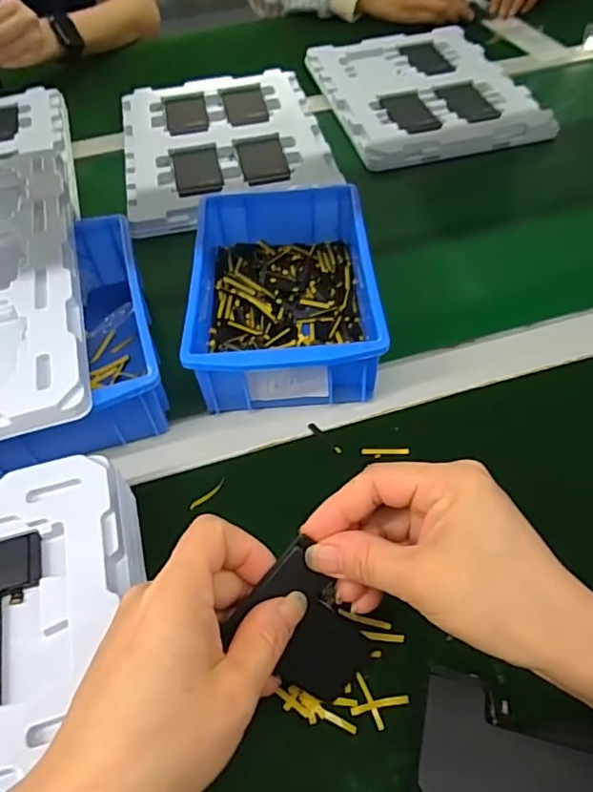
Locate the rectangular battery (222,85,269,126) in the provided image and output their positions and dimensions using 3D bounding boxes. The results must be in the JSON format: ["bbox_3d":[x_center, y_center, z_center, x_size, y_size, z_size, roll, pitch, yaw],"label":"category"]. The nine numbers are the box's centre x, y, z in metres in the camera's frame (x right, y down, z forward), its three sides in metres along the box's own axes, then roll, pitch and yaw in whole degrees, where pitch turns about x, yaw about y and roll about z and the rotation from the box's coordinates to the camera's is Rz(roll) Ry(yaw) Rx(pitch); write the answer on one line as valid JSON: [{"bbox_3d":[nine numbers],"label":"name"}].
[{"bbox_3d":[-0.063,-0.360,0.689,0.050,0.004,0.095,-11,52,-4],"label":"rectangular battery"}]

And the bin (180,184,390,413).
[{"bbox_3d":[-0.010,-0.084,0.438,0.130,0.059,0.203,-4,52,1],"label":"bin"}]

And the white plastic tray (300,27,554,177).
[{"bbox_3d":[0.156,-0.387,0.705,0.229,0.020,0.296,-13,52,-6],"label":"white plastic tray"}]

